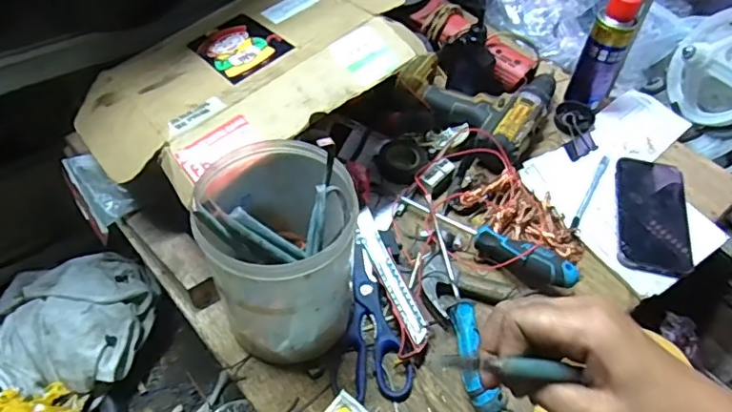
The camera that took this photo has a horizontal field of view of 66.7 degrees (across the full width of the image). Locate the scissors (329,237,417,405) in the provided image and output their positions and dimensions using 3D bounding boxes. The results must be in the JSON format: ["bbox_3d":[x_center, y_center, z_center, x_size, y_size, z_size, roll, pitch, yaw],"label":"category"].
[{"bbox_3d":[-0.012,0.123,0.578,0.080,0.021,0.169,-15,54,-15],"label":"scissors"}]

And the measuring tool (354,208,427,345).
[{"bbox_3d":[0.026,0.071,0.596,0.022,0.006,0.164,-17,55,-16],"label":"measuring tool"}]

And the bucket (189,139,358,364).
[{"bbox_3d":[-0.077,0.044,0.513,0.129,0.167,0.136,2,52,-2],"label":"bucket"}]

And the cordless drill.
[{"bbox_3d":[0.156,-0.150,0.756,0.186,0.066,0.189,30,56,19],"label":"cordless drill"}]

